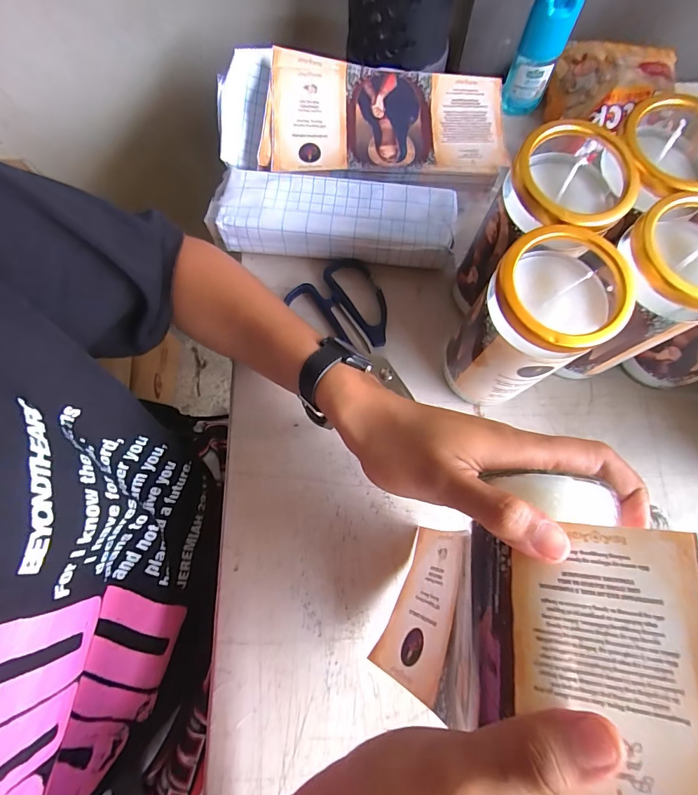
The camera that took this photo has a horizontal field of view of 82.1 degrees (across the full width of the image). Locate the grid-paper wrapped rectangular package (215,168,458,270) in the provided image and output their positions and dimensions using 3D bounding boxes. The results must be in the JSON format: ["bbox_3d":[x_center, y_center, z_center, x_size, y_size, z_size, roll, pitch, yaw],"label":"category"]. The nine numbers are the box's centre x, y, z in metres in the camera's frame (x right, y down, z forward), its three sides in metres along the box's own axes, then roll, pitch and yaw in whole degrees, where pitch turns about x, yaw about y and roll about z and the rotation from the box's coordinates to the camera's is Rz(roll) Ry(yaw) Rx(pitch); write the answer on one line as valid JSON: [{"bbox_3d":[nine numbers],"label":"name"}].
[{"bbox_3d":[-0.009,-0.157,0.353,0.195,0.031,0.065,6,74,2],"label":"grid-paper wrapped rectangular package"}]

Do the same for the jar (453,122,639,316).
[{"bbox_3d":[0.126,-0.107,0.289,0.070,0.143,0.068,0,74,0],"label":"jar"}]

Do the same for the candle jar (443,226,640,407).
[{"bbox_3d":[0.115,-0.044,0.259,0.078,0.117,0.064,-31,76,-8],"label":"candle jar"}]

